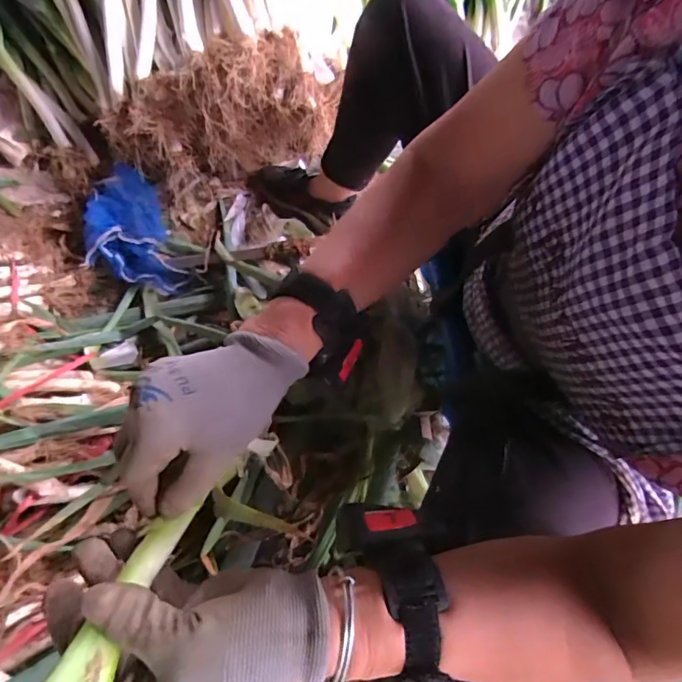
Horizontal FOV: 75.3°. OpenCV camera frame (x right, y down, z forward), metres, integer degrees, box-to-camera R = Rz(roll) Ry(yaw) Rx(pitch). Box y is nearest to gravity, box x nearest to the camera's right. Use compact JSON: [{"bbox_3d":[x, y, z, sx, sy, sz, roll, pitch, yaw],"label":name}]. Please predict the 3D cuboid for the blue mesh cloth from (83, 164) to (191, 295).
[{"bbox_3d":[-0.406,-0.208,0.842,0.146,0.066,0.274,-23,71,-9],"label":"blue mesh cloth"}]

